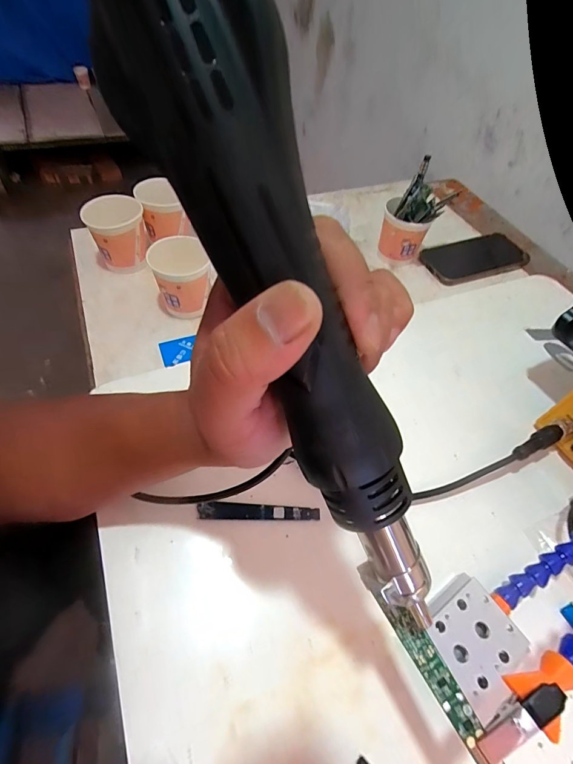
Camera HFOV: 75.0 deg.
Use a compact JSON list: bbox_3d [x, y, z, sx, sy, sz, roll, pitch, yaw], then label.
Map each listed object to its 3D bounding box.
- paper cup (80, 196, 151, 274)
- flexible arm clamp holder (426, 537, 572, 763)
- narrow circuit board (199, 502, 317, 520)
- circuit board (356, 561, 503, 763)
[{"bbox_3d":[-0.213,-0.188,0.478,0.071,0.075,0.071,3,53,-3],"label":"paper cup"},{"bbox_3d":[0.156,0.142,0.235,0.191,0.112,0.055,-20,57,-19],"label":"flexible arm clamp holder"},{"bbox_3d":[-0.022,0.107,0.309,0.099,0.004,0.012,3,66,-5],"label":"narrow circuit board"},{"bbox_3d":[0.069,0.135,0.180,0.013,0.004,0.099,-22,59,-22],"label":"circuit board"}]

